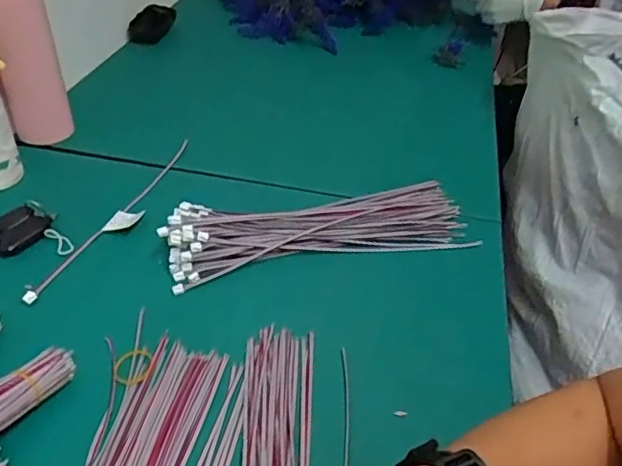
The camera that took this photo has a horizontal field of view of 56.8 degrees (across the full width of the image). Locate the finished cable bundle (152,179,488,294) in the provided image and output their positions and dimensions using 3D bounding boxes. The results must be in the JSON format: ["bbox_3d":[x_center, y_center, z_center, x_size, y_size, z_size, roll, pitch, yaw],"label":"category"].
[{"bbox_3d":[0.011,-0.010,0.597,0.315,0.043,0.106,-7,41,-14],"label":"finished cable bundle"}]

